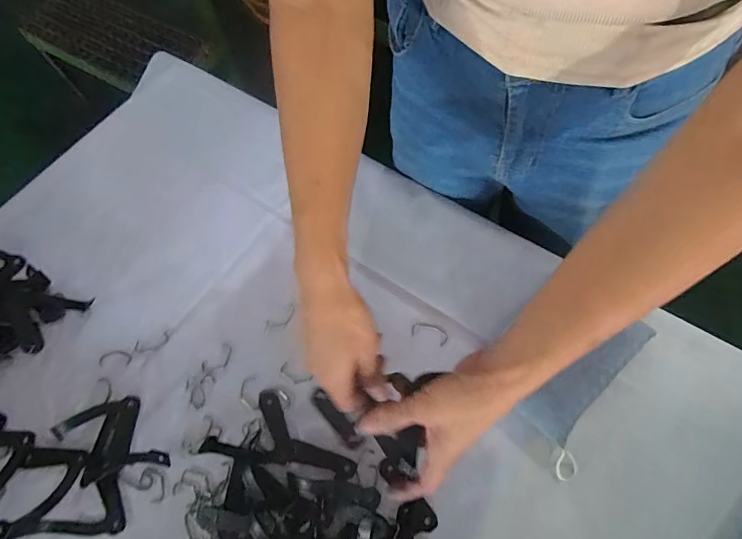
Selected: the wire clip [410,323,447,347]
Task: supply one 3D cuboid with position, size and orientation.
[{"bbox_3d":[0.065,0.072,0.482,0.041,0.004,0.020,18,66,11],"label":"wire clip"}]

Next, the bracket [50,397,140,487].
[{"bbox_3d":[-0.281,0.177,0.447,0.079,0.020,0.066,-27,66,-10],"label":"bracket"}]

